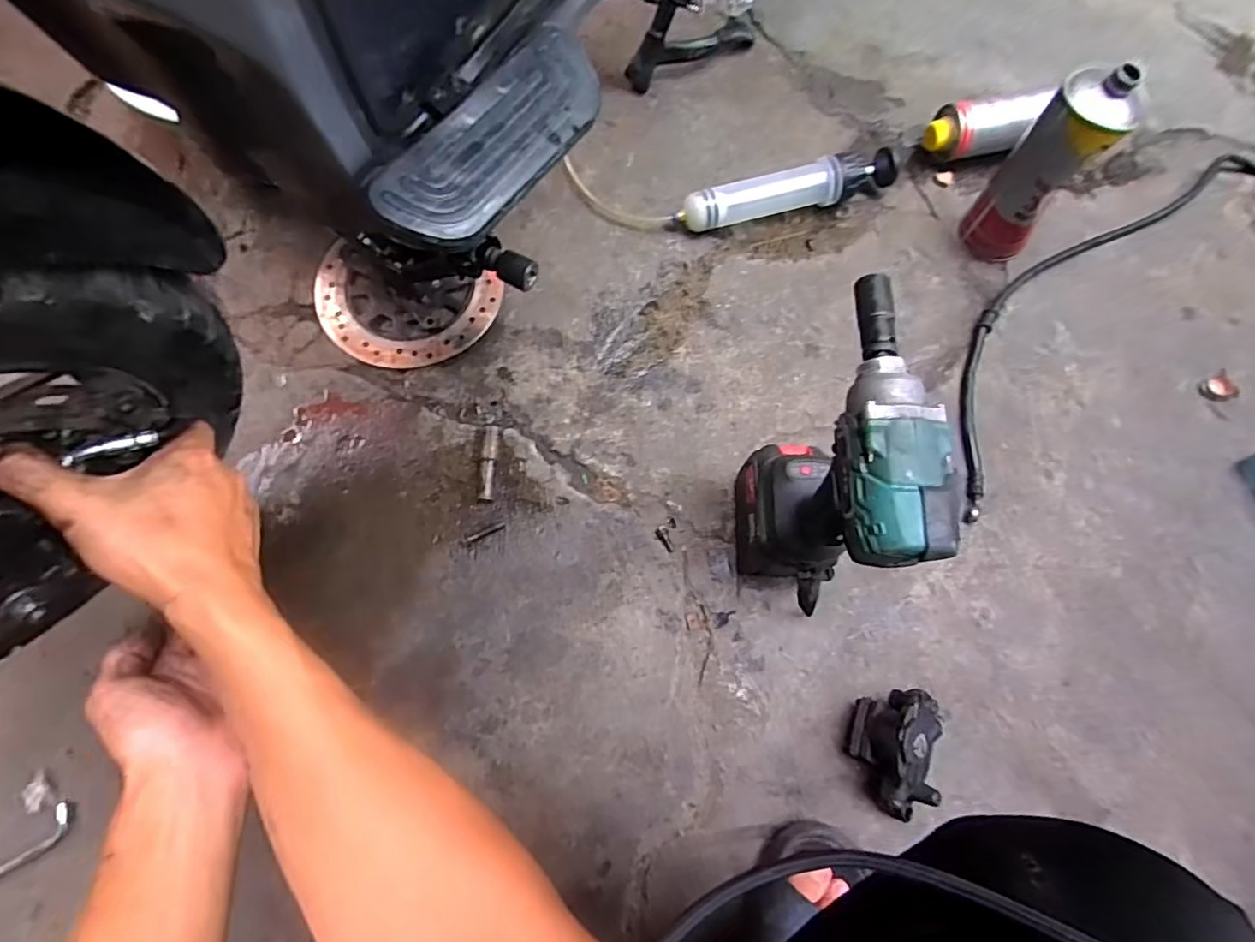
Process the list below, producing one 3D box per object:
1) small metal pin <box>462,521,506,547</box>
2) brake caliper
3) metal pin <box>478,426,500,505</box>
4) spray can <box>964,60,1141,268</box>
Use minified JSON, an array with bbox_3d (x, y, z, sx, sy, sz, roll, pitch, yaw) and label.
[{"bbox_3d":[-0.149,0.064,0.604,0.045,0.004,0.010,-25,75,-10],"label":"small metal pin"},{"bbox_3d":[0.232,0.247,0.517,0.059,0.076,0.104,13,74,3],"label":"brake caliper"},{"bbox_3d":[-0.147,-0.010,0.617,0.018,0.018,0.083,-1,73,-3],"label":"metal pin"},{"bbox_3d":[0.451,-0.326,0.636,0.079,0.205,0.075,1,73,-2],"label":"spray can"}]

